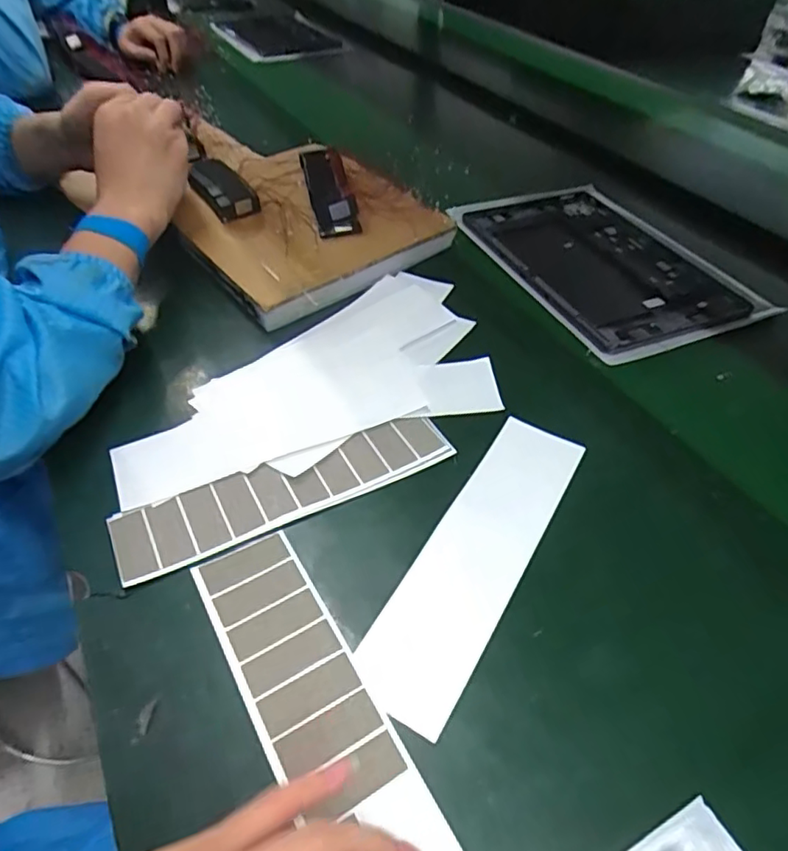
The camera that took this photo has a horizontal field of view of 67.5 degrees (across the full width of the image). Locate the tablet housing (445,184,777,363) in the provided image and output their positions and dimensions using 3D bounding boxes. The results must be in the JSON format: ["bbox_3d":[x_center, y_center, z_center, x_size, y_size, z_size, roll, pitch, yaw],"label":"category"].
[{"bbox_3d":[0.203,-0.166,0.589,0.192,0.011,0.277,-17,49,-18],"label":"tablet housing"}]

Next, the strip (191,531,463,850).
[{"bbox_3d":[-0.036,0.142,0.288,0.061,0.005,0.215,-26,50,-24],"label":"strip"}]

